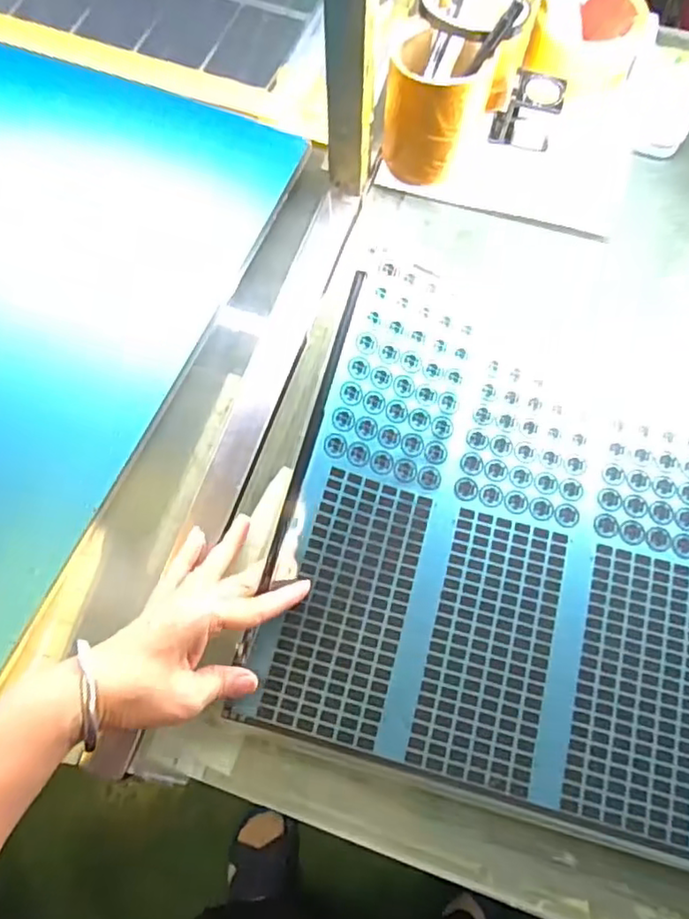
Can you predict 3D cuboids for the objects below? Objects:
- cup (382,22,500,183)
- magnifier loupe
[{"bbox_3d":[0.073,-0.287,0.520,0.076,0.097,0.076,0,71,0],"label":"cup"},{"bbox_3d":[0.161,-0.309,0.552,0.053,0.048,0.039,15,71,5],"label":"magnifier loupe"}]

